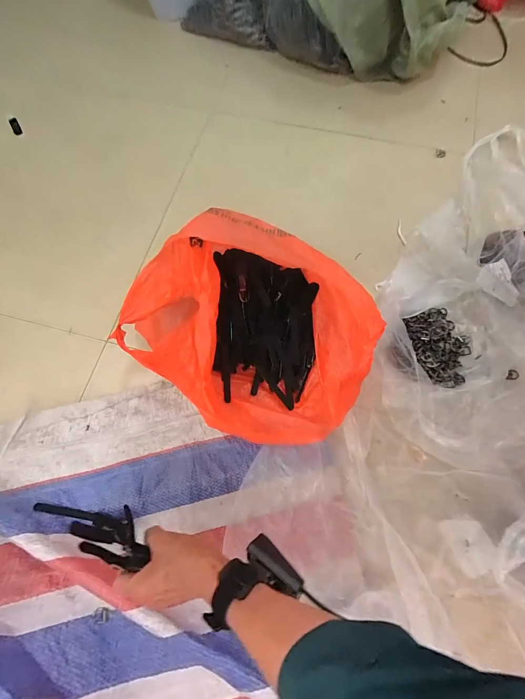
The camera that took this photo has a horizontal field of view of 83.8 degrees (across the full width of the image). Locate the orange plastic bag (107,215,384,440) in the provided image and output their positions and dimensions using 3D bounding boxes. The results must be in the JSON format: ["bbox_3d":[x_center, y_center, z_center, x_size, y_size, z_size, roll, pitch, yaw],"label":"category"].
[{"bbox_3d":[0.001,-0.021,0.415,0.287,0.185,0.267,37,76,13],"label":"orange plastic bag"}]

